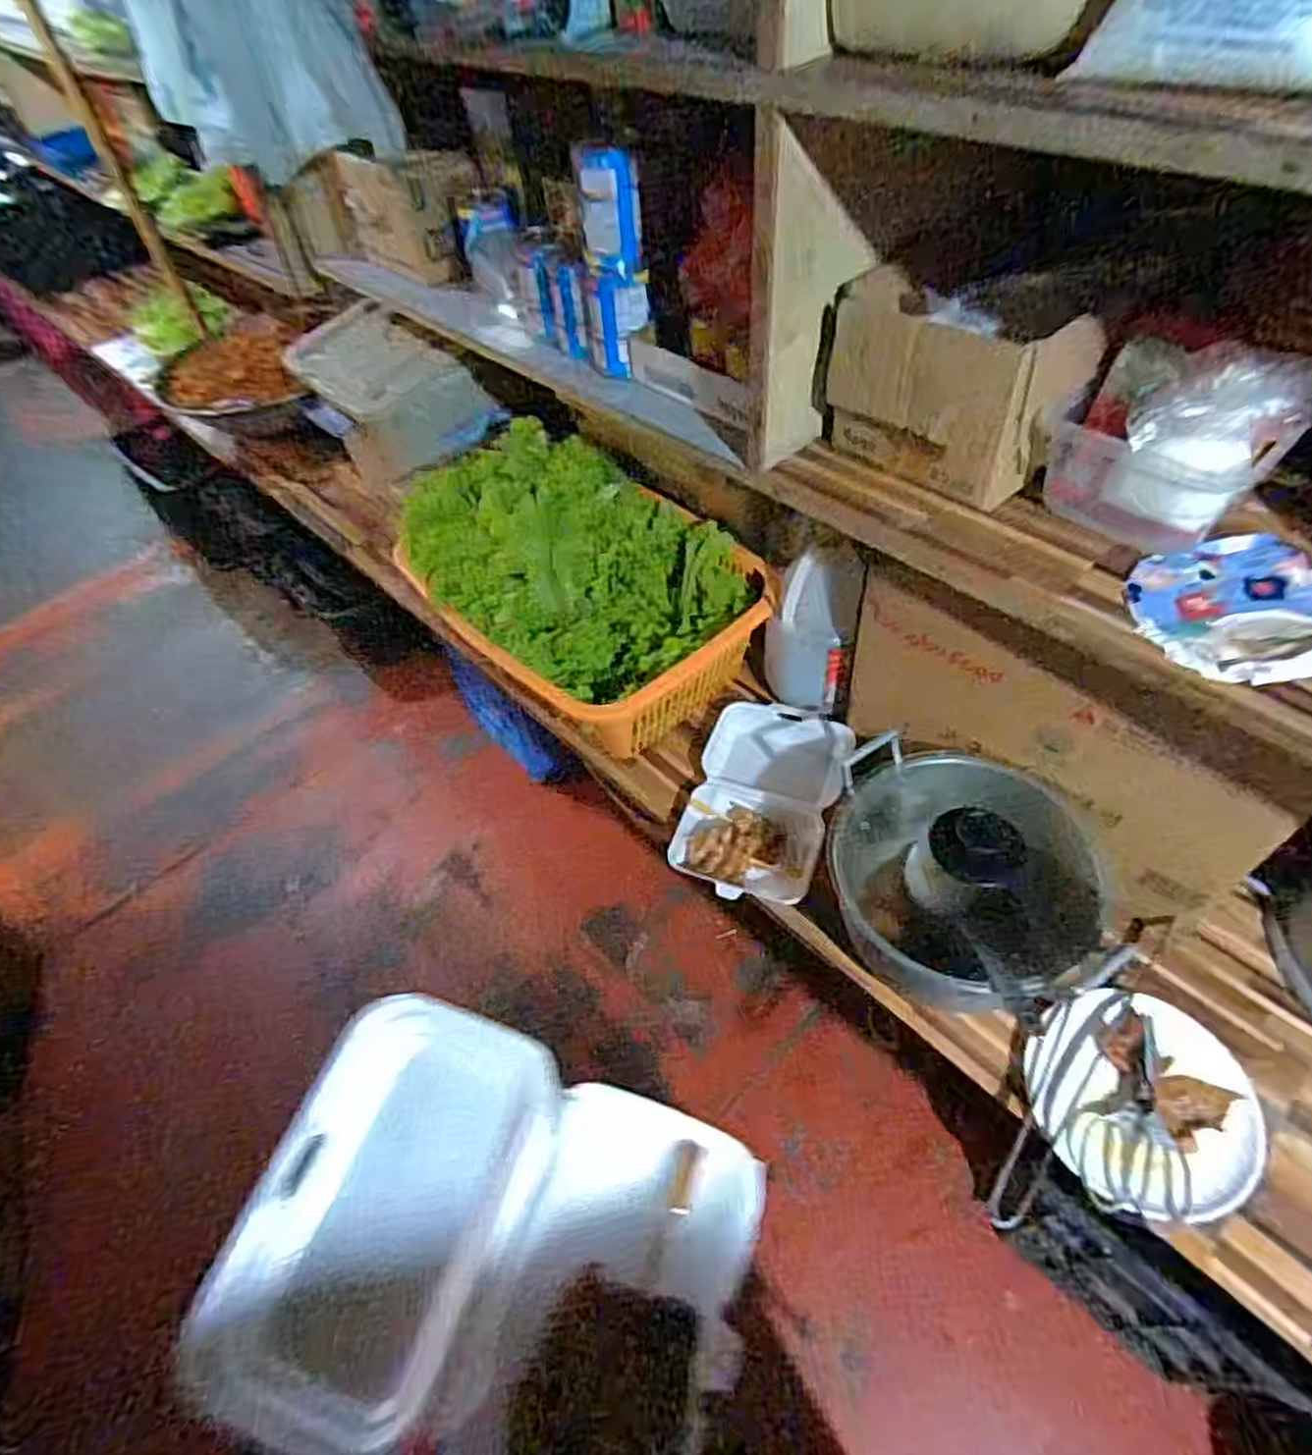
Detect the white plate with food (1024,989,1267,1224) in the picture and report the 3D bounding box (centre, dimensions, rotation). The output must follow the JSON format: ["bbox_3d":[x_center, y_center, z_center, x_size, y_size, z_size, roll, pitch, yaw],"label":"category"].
[{"bbox_3d":[0.464,0.352,0.735,0.194,0.038,0.193,-3,50,4],"label":"white plate with food"}]

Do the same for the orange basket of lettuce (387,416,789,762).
[{"bbox_3d":[-0.116,-0.202,1.108,0.356,0.202,0.501,-36,56,-21],"label":"orange basket of lettuce"}]

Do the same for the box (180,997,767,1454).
[{"bbox_3d":[-0.076,0.243,0.360,0.222,0.045,0.172,12,53,15],"label":"box"}]

